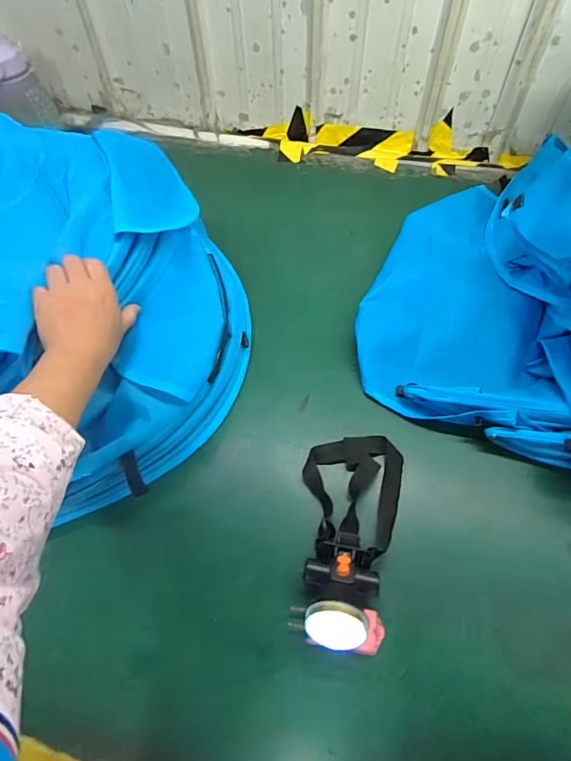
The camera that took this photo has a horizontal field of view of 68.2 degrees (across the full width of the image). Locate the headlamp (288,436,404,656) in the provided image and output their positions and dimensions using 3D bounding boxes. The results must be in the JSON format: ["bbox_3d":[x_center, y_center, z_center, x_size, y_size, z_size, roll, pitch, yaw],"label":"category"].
[{"bbox_3d":[0.063,0.151,0.445,0.111,0.053,0.228,12,58,9],"label":"headlamp"}]

